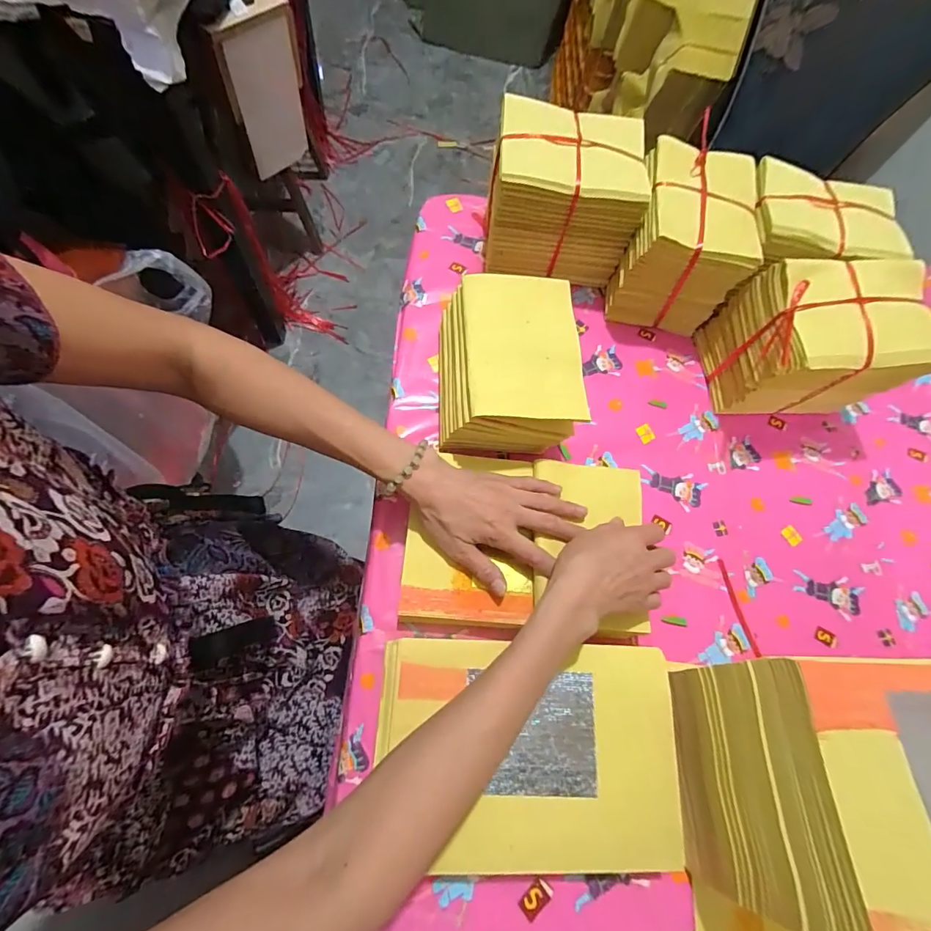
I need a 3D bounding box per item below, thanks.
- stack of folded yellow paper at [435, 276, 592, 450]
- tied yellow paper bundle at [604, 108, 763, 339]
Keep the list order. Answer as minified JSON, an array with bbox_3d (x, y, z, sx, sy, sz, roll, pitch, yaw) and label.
[{"bbox_3d":[0.040,-0.101,0.477,0.133,0.114,0.163,1,71,-7],"label":"stack of folded yellow paper"},{"bbox_3d":[0.262,-0.274,0.547,0.130,0.134,0.164,14,70,-2],"label":"tied yellow paper bundle"}]

